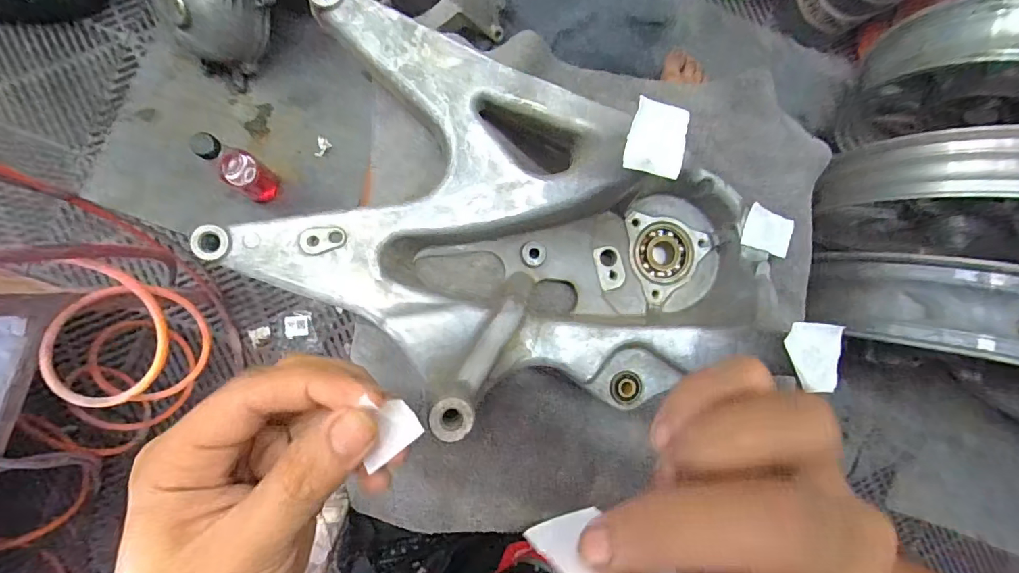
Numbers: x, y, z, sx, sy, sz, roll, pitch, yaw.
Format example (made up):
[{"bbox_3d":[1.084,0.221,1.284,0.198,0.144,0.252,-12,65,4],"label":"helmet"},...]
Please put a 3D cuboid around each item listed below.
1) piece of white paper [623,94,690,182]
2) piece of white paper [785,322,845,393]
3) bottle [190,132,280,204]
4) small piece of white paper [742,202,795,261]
[{"bbox_3d":[0.075,-0.075,0.241,0.029,0.007,0.035,12,88,-6],"label":"piece of white paper"},{"bbox_3d":[0.158,0.036,0.245,0.028,0.005,0.033,6,88,-6],"label":"piece of white paper"},{"bbox_3d":[-0.386,-0.164,0.669,0.058,0.195,0.055,0,89,-6],"label":"bottle"},{"bbox_3d":[0.188,-0.040,0.343,0.034,0.004,0.030,19,93,0],"label":"small piece of white paper"}]

